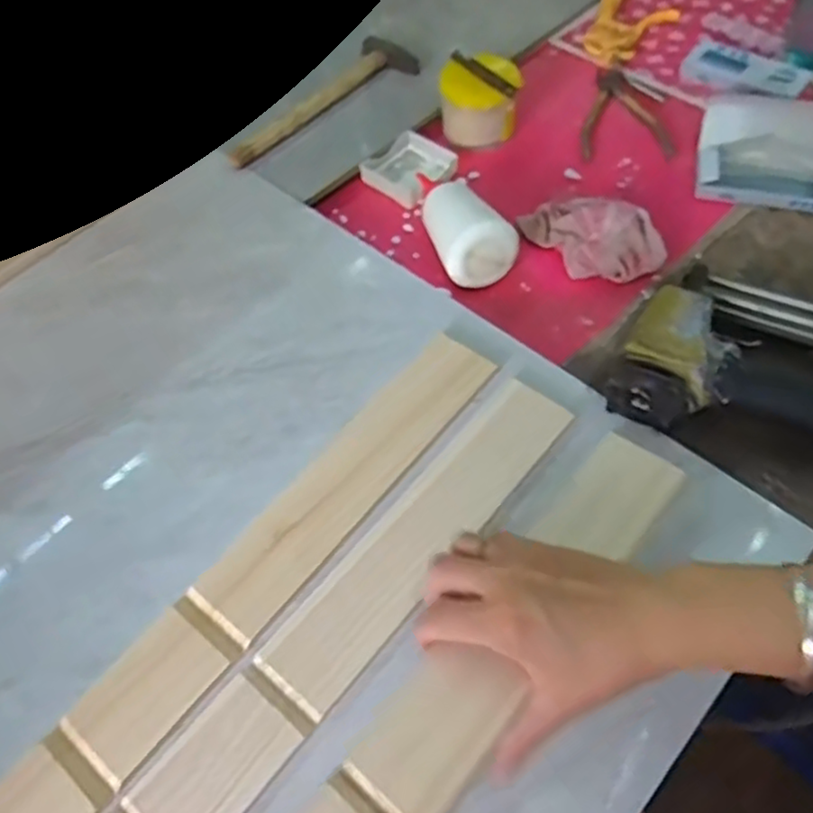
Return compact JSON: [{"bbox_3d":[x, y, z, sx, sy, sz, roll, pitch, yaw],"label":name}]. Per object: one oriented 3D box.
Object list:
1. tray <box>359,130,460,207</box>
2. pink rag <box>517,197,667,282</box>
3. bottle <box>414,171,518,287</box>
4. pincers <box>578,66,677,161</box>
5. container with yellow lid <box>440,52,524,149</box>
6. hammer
[{"bbox_3d":[0.005,-0.241,0.700,0.077,0.020,0.082,36,65,24],"label":"tray"},{"bbox_3d":[0.166,-0.158,0.610,0.079,0.040,0.118,-27,58,-14],"label":"pink rag"},{"bbox_3d":[0.043,-0.179,0.627,0.066,0.057,0.153,-20,57,-10],"label":"bottle"},{"bbox_3d":[0.226,-0.315,0.730,0.093,0.011,0.153,1,56,4],"label":"pincers"},{"bbox_3d":[0.076,-0.314,0.704,0.080,0.060,0.066,0,56,3],"label":"container with yellow lid"},{"bbox_3d":[-0.093,-0.326,0.734,0.071,0.018,0.246,35,65,24],"label":"hammer"}]

